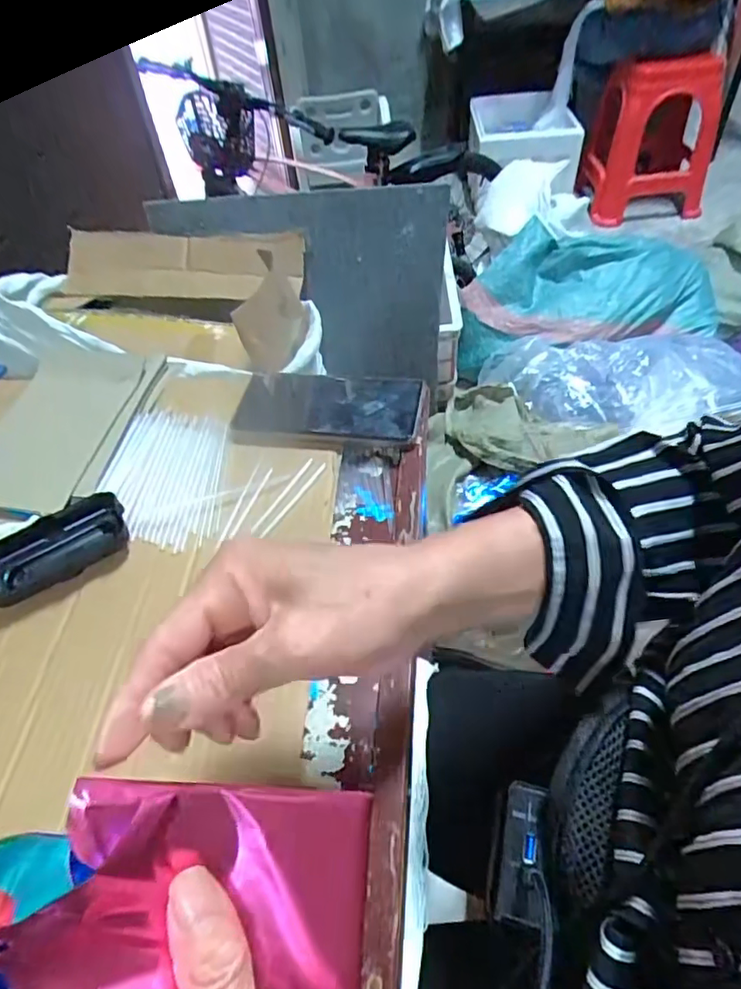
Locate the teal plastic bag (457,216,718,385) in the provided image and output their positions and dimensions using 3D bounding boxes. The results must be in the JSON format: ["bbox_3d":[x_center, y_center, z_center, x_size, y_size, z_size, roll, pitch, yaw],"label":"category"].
[{"bbox_3d":[0.566,-0.506,1.515,0.667,0.237,0.340,-6,49,1],"label":"teal plastic bag"}]

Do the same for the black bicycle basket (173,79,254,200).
[{"bbox_3d":[-0.367,-0.877,1.421,0.176,0.214,0.131,-19,51,-11],"label":"black bicycle basket"}]

